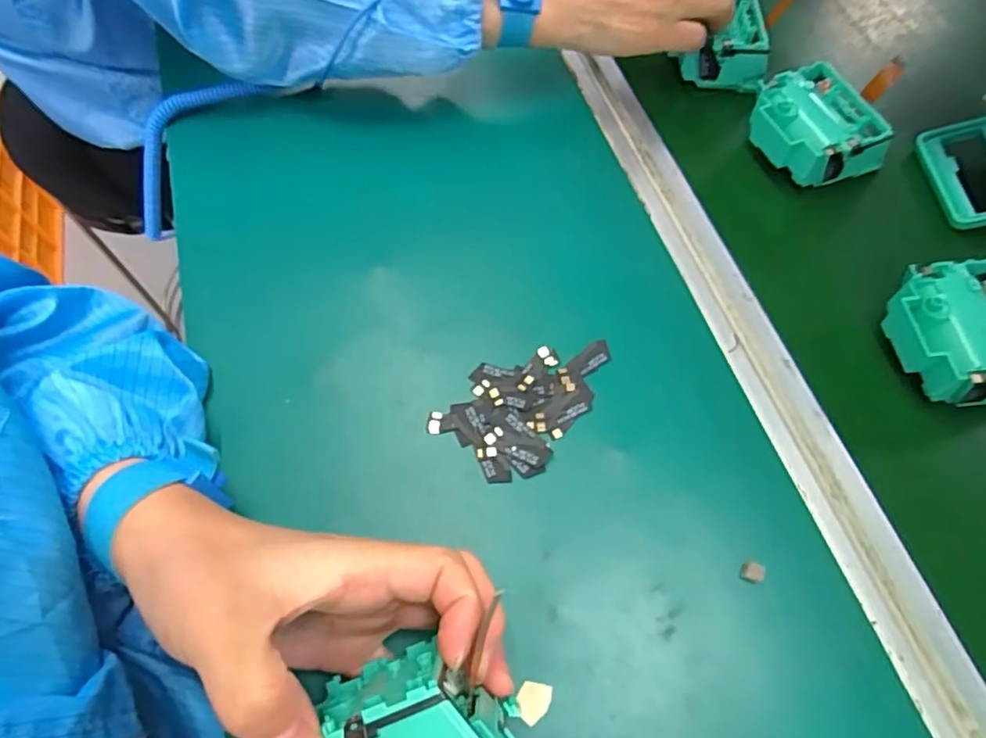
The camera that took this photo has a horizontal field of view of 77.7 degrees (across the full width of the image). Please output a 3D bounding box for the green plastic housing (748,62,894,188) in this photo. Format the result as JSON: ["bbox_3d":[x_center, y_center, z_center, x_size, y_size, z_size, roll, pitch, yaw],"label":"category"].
[{"bbox_3d":[0.216,-0.160,0.419,0.071,0.046,0.076,-26,68,-11],"label":"green plastic housing"}]

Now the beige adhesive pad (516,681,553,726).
[{"bbox_3d":[0.018,0.152,0.278,0.015,0.004,0.017,18,67,8],"label":"beige adhesive pad"}]

